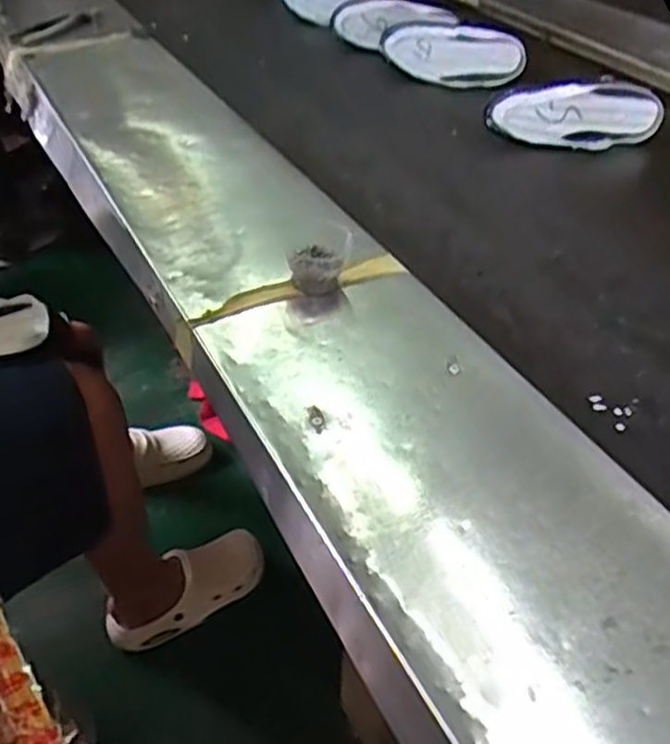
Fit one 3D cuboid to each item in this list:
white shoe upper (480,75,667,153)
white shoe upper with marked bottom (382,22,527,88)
[{"bbox_3d":[0.330,-0.351,1.013,0.233,0.088,0.034,-4,41,-6],"label":"white shoe upper"},{"bbox_3d":[0.187,-0.507,1.185,0.228,0.076,0.052,11,42,12],"label":"white shoe upper with marked bottom"}]

